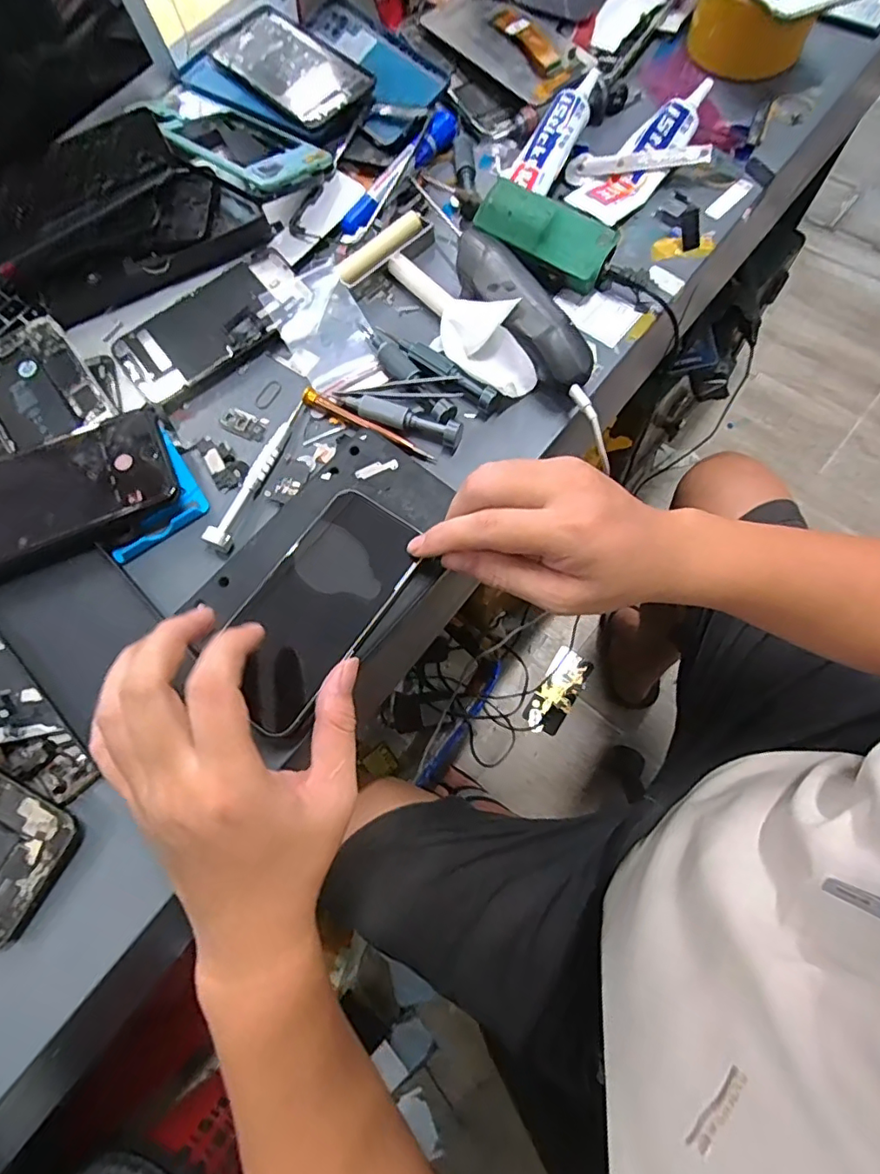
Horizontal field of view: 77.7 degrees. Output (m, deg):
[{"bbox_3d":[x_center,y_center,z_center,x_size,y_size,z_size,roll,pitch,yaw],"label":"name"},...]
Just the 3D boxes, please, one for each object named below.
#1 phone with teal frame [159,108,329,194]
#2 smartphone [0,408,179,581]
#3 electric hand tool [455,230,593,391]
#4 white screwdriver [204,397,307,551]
[{"bbox_3d":[-0.158,-0.352,0.437,0.127,0.015,0.085,31,60,11],"label":"phone with teal frame"},{"bbox_3d":[-0.250,-0.056,0.351,0.152,0.011,0.075,-22,81,-8],"label":"smartphone"},{"bbox_3d":[0.055,-0.193,0.379,0.036,0.030,0.140,-33,73,-6],"label":"electric hand tool"},{"bbox_3d":[-0.123,-0.078,0.368,0.013,0.011,0.117,22,75,11],"label":"white screwdriver"}]

